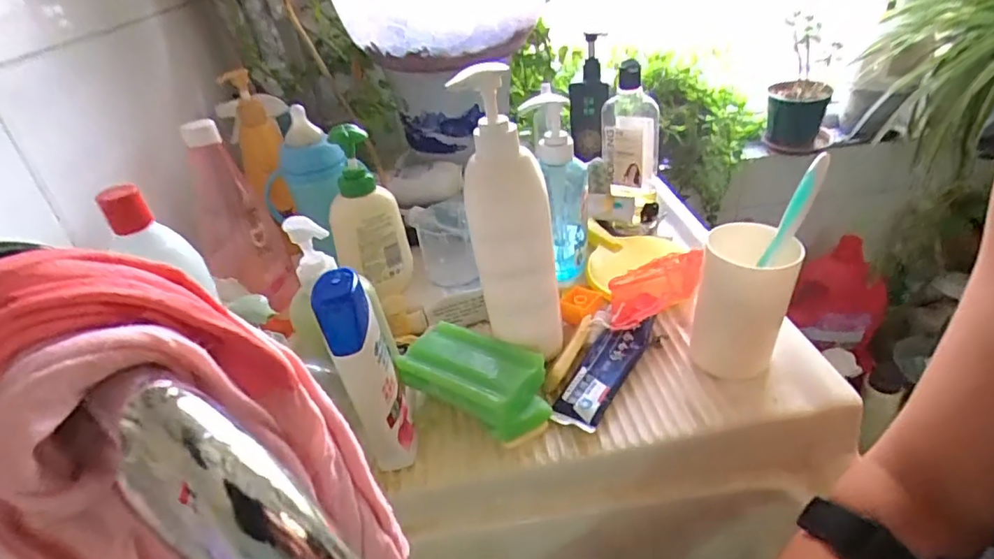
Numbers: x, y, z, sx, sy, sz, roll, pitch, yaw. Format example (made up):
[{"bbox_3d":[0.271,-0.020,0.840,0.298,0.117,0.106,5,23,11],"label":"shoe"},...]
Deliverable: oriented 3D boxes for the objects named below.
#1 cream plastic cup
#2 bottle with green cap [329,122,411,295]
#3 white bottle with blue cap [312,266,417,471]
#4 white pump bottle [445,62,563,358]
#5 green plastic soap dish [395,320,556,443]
[{"bbox_3d":[0.203,0.022,0.459,0.067,0.121,0.073,10,37,21],"label":"cream plastic cup"},{"bbox_3d":[-0.132,-0.068,0.566,0.065,0.171,0.055,-1,34,6],"label":"bottle with green cap"},{"bbox_3d":[-0.094,0.070,0.407,0.046,0.154,0.063,-20,36,-20],"label":"white bottle with blue cap"},{"bbox_3d":[0.016,-0.049,0.467,0.075,0.224,0.088,-4,34,2],"label":"white pump bottle"},{"bbox_3d":[-0.017,0.087,0.473,0.128,0.045,0.071,17,40,30],"label":"green plastic soap dish"}]

